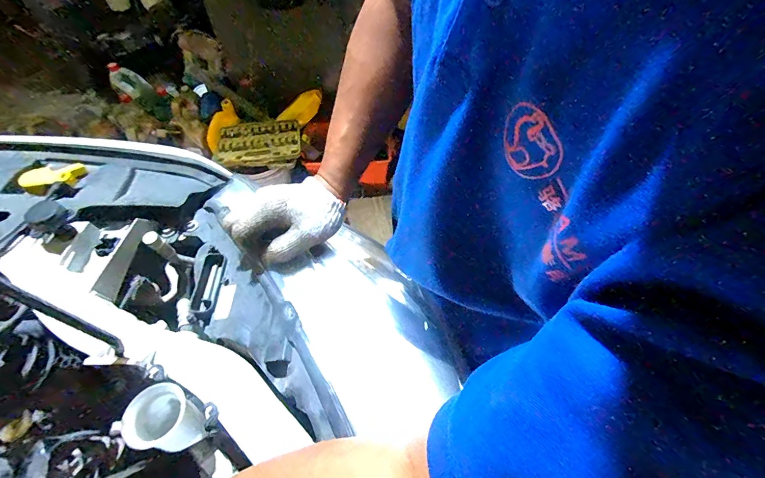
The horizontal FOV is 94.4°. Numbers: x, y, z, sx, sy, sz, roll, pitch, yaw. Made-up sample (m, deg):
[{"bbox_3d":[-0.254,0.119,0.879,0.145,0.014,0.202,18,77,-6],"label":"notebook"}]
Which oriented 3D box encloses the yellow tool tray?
[{"bbox_3d":[-0.501,-0.378,1.436,0.345,0.064,0.228,-11,56,-9],"label":"yellow tool tray"}]

